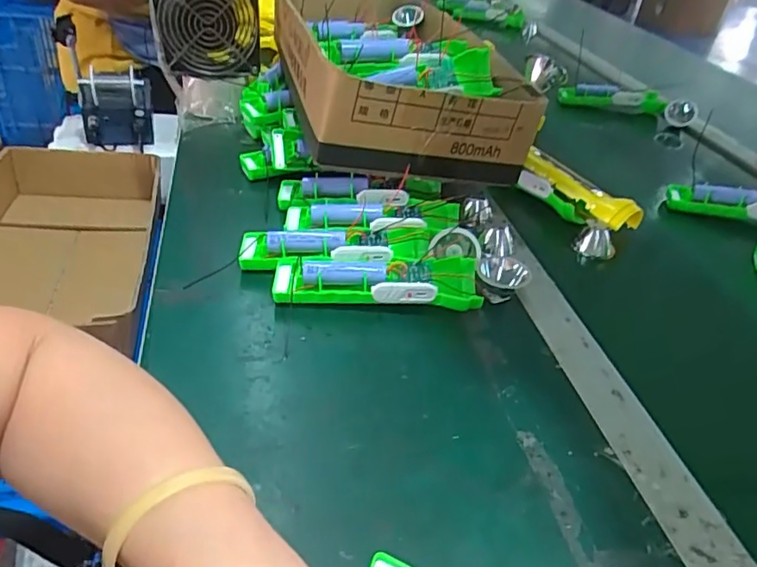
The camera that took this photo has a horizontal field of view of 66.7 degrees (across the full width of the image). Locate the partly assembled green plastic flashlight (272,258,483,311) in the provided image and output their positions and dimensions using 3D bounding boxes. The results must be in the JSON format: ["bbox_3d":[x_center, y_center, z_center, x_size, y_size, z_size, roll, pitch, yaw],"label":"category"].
[{"bbox_3d":[-0.002,0.000,0.465,0.162,0.032,0.044,4,37,-2],"label":"partly assembled green plastic flashlight"}]

